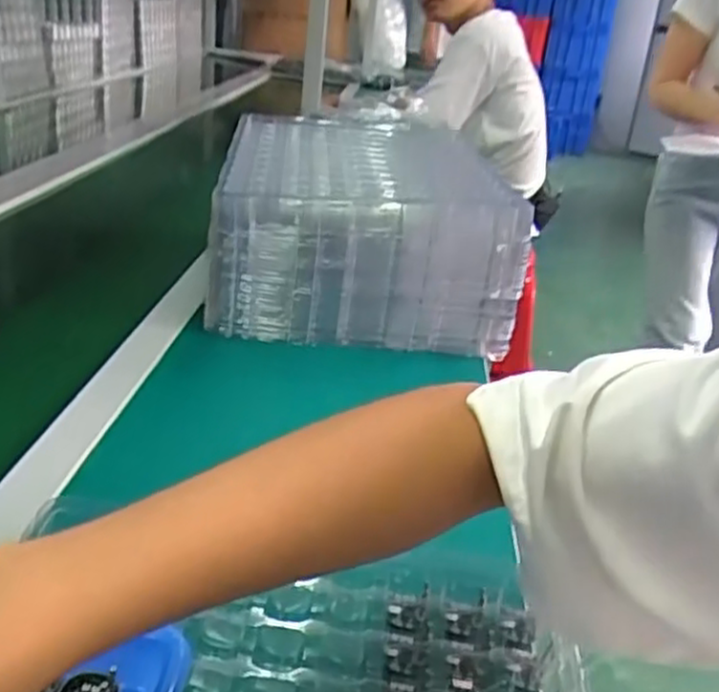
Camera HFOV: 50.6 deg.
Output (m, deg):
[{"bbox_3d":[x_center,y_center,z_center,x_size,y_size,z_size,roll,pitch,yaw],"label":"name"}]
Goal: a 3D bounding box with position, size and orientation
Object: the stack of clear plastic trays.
[{"bbox_3d":[-0.007,-0.148,0.868,0.293,0.149,0.371,2,25,-8],"label":"stack of clear plastic trays"}]

